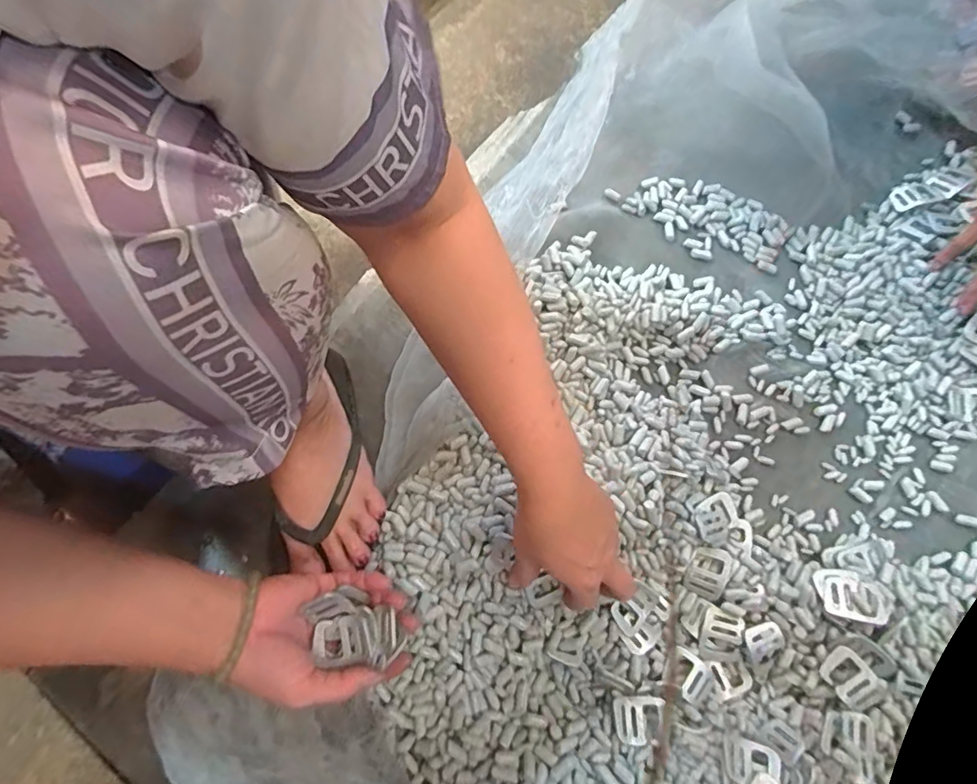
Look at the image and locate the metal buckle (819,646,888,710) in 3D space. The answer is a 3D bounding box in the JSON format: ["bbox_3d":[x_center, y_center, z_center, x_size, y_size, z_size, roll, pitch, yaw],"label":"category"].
[{"bbox_3d":[0.297,0.236,0.428,0.035,0.006,0.041,-48,61,6],"label":"metal buckle"}]

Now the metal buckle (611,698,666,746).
[{"bbox_3d":[0.120,0.261,0.413,0.039,0.004,0.032,-7,48,11],"label":"metal buckle"}]

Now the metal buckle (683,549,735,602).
[{"bbox_3d":[0.197,0.161,0.468,0.034,0.010,0.044,26,76,8],"label":"metal buckle"}]

